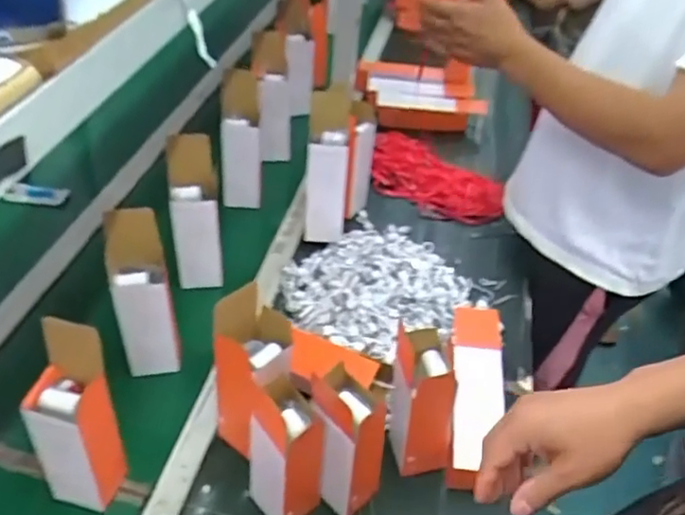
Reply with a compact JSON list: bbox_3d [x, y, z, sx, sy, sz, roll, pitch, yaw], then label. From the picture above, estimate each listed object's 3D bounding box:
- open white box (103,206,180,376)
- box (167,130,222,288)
[{"bbox_3d":[-0.263,0.057,0.825,0.074,0.242,0.062,-11,44,-17],"label":"open white box"},{"bbox_3d":[-0.227,-0.063,0.964,0.075,0.247,0.073,-6,43,-11],"label":"box"}]

